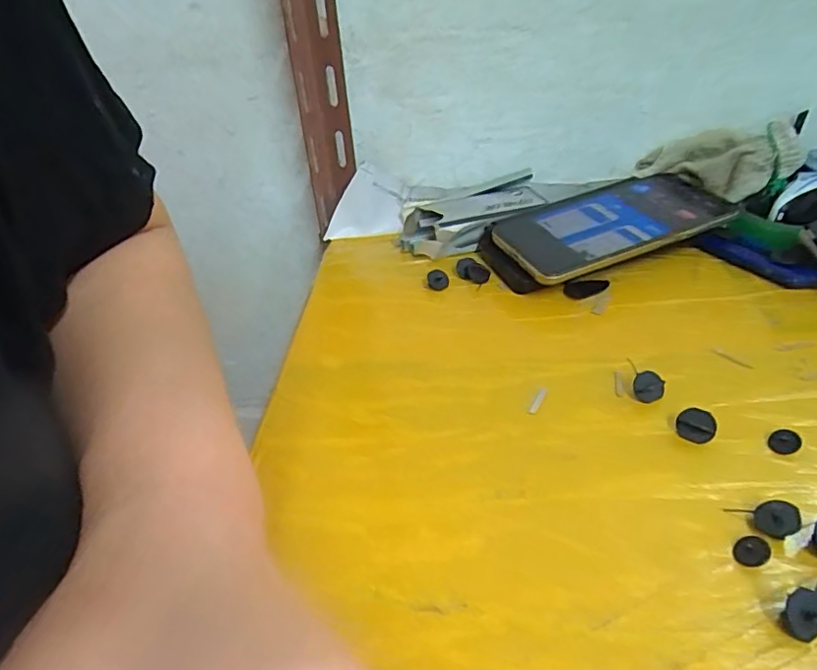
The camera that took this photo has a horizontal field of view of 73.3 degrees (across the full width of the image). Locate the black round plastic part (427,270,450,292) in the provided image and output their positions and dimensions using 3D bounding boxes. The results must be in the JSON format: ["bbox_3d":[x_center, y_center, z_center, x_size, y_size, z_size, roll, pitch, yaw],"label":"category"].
[{"bbox_3d":[0.023,-0.042,0.420,0.017,0.016,0.011,-4,36,4],"label":"black round plastic part"}]

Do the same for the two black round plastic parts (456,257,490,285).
[{"bbox_3d":[0.050,-0.049,0.427,0.025,0.013,0.021,-1,36,8],"label":"two black round plastic parts"}]

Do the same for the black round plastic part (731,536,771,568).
[{"bbox_3d":[0.141,0.089,0.226,0.012,0.006,0.013,-4,36,3],"label":"black round plastic part"}]

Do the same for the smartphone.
[{"bbox_3d":[0.155,-0.087,0.422,0.171,0.010,0.092,-20,42,-13],"label":"smartphone"}]

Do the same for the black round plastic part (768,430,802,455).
[{"bbox_3d":[0.184,0.053,0.269,0.012,0.007,0.013,-4,36,3],"label":"black round plastic part"}]

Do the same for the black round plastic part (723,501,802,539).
[{"bbox_3d":[0.153,0.079,0.235,0.023,0.010,0.016,2,37,12],"label":"black round plastic part"}]

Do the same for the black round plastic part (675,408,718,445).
[{"bbox_3d":[0.146,0.046,0.279,0.018,0.017,0.006,14,12,32],"label":"black round plastic part"}]

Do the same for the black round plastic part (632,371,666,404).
[{"bbox_3d":[0.134,0.029,0.307,0.016,0.012,0.015,12,40,24],"label":"black round plastic part"}]

